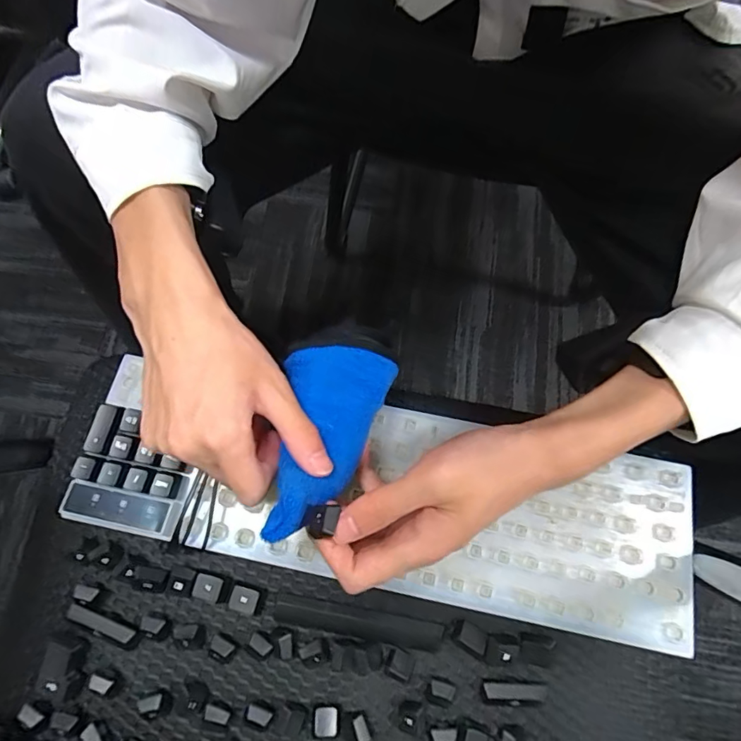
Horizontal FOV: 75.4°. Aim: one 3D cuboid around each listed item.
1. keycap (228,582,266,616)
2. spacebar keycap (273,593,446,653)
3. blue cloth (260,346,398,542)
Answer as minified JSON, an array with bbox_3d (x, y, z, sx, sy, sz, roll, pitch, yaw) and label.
[{"bbox_3d":[-0.085,0.157,0.330,0.021,0.012,0.017,14,73,6],"label":"keycap"},{"bbox_3d":[-0.010,0.172,0.327,0.114,0.013,0.019,8,72,4],"label":"spacebar keycap"},{"bbox_3d":[-0.034,0.038,0.302,0.066,0.022,0.138,16,58,6],"label":"blue cloth"}]

